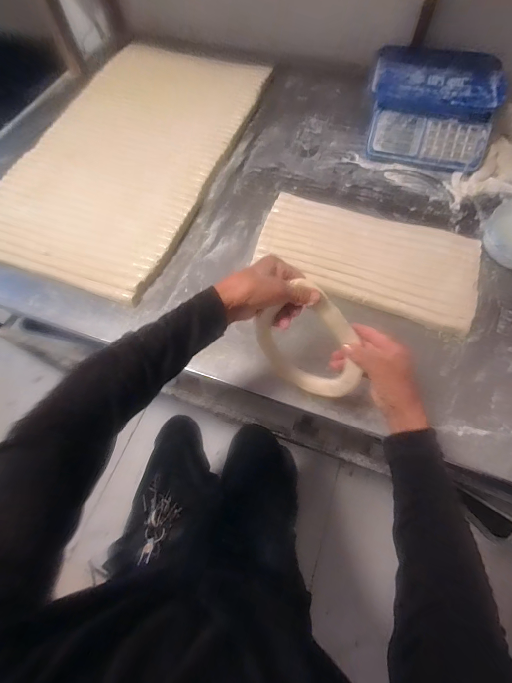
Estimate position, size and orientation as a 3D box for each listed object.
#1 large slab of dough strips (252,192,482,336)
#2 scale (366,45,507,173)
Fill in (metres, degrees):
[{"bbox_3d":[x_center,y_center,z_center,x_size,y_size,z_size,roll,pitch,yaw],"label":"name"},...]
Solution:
[{"bbox_3d":[0.224,-0.182,0.686,0.433,0.026,0.227,18,71,12],"label":"large slab of dough strips"},{"bbox_3d":[0.433,-0.591,0.843,0.298,0.112,0.329,15,65,8],"label":"scale"}]

